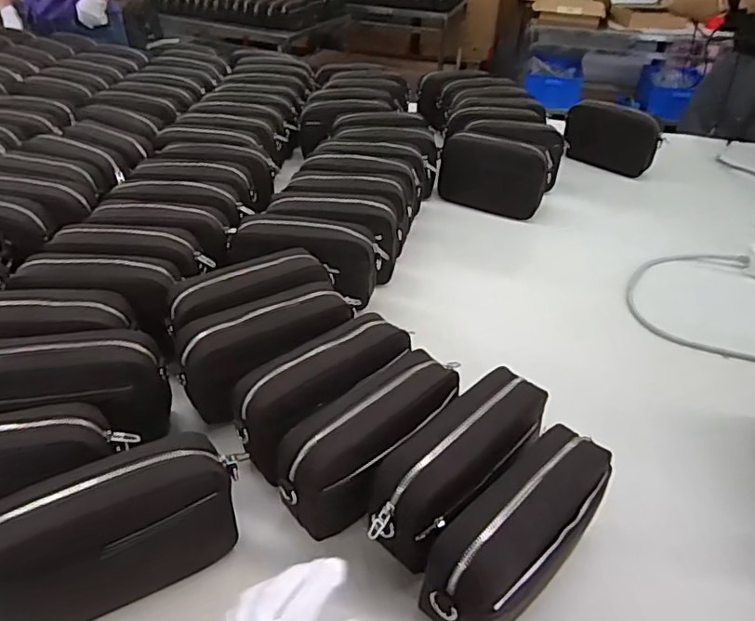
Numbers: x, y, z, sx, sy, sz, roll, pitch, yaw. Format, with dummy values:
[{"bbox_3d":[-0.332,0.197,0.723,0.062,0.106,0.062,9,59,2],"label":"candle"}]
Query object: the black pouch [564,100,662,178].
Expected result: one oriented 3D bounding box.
[{"bbox_3d":[0.472,-0.357,1.129,0.199,0.112,0.046,27,46,27],"label":"black pouch"}]

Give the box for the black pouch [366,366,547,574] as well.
[{"bbox_3d":[0.075,0.142,0.508,0.207,0.097,0.068,-30,50,-33],"label":"black pouch"}]

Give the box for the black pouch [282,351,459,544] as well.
[{"bbox_3d":[0.000,0.122,0.528,0.080,0.096,0.198,31,47,30],"label":"black pouch"}]

